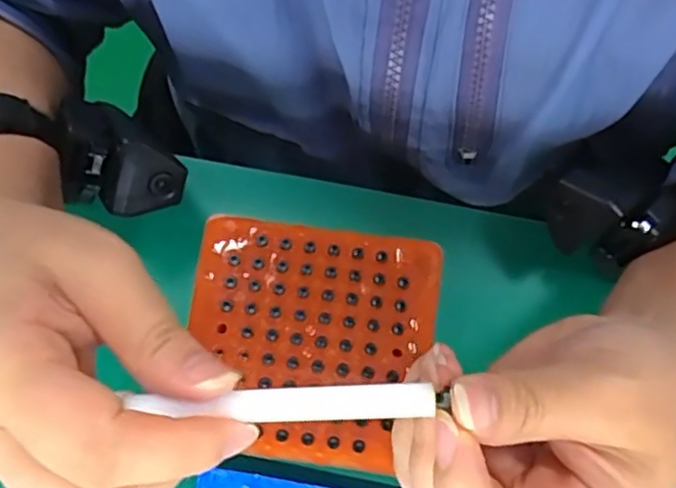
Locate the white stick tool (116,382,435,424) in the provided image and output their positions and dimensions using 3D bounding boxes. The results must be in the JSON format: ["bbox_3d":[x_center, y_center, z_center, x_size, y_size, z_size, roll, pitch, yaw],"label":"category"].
[{"bbox_3d":[-0.016,0.042,0.165,0.079,0.004,0.009,-4,77,9],"label":"white stick tool"}]

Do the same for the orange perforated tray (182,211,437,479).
[{"bbox_3d":[-0.011,0.034,0.229,0.086,0.005,0.083,8,77,1],"label":"orange perforated tray"}]

